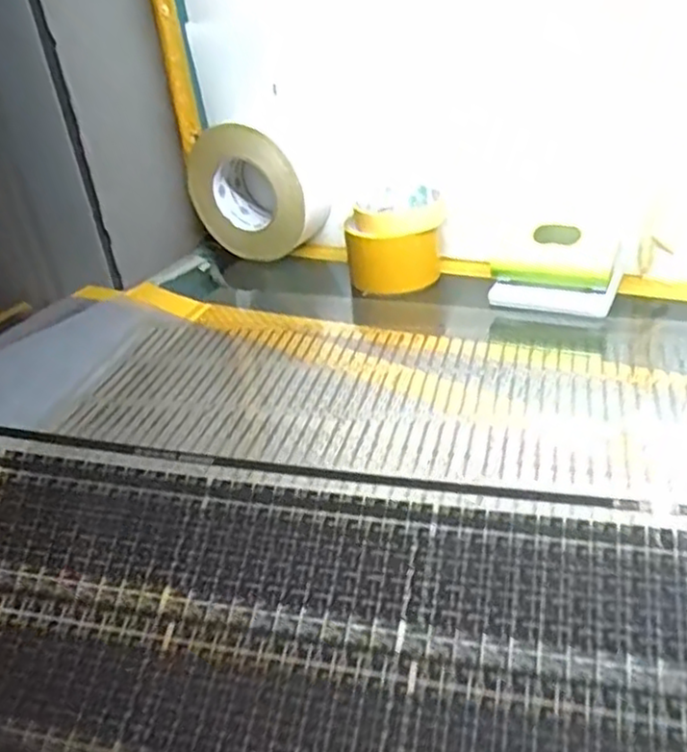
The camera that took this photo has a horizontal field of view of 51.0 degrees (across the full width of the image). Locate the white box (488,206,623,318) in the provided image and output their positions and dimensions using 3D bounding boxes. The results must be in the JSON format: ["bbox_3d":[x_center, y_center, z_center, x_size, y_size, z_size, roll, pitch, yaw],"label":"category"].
[{"bbox_3d":[0.176,-0.092,0.599,0.102,0.077,0.044,10,16,19],"label":"white box"}]

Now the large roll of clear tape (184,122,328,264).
[{"bbox_3d":[-0.086,-0.191,0.750,0.136,0.137,0.074,14,37,32],"label":"large roll of clear tape"}]

